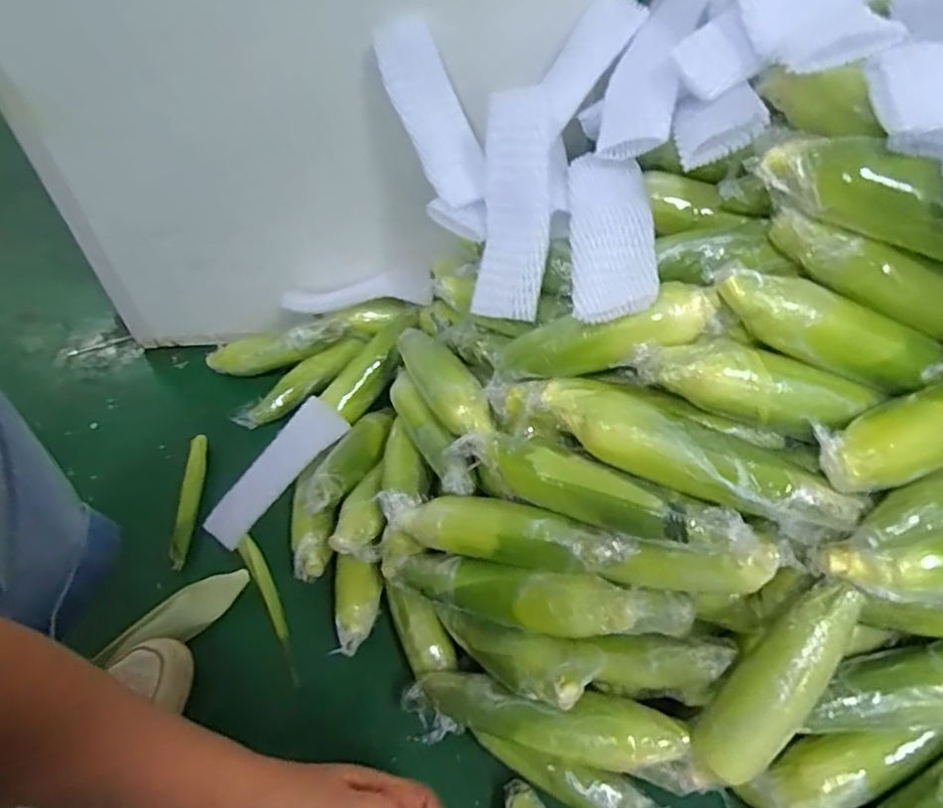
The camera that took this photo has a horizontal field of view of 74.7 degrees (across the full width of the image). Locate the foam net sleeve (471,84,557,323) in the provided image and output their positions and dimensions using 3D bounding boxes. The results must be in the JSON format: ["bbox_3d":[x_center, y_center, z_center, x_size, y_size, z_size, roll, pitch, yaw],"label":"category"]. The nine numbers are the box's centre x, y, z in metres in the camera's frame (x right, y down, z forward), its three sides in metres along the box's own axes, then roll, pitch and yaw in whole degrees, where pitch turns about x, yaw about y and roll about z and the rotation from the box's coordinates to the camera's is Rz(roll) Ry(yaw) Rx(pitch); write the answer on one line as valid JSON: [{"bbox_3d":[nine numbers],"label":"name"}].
[{"bbox_3d":[0.042,-0.189,0.603,0.068,0.209,0.045,6,14,7],"label":"foam net sleeve"}]

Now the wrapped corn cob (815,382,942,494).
[{"bbox_3d":[0.364,0.006,0.444,0.221,0.061,0.048,-12,50,-8],"label":"wrapped corn cob"}]

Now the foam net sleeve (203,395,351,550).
[{"bbox_3d":[-0.252,0.086,0.798,0.076,0.009,0.212,30,70,25],"label":"foam net sleeve"}]

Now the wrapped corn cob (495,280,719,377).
[{"bbox_3d":[0.111,-0.059,0.556,0.213,0.049,0.056,-14,42,33],"label":"wrapped corn cob"}]

